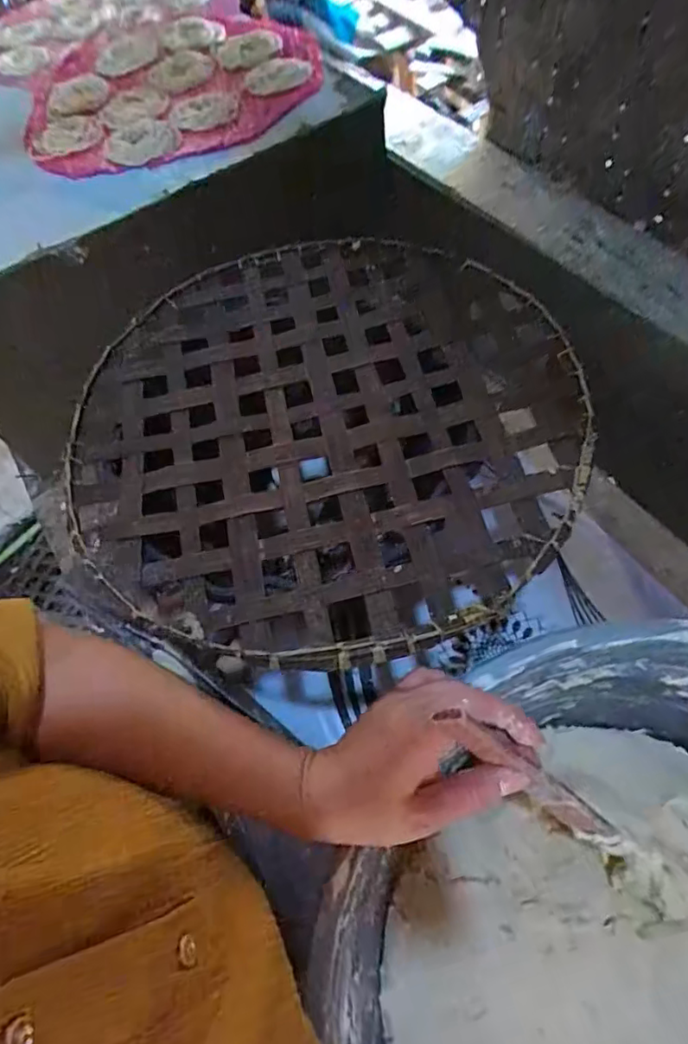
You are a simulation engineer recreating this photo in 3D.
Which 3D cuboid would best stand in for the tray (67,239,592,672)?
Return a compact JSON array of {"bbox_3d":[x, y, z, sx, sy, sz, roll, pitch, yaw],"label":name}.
[{"bbox_3d":[-0.019,-0.079,0.423,0.356,0.028,0.364,-16,60,-1],"label":"tray"}]

